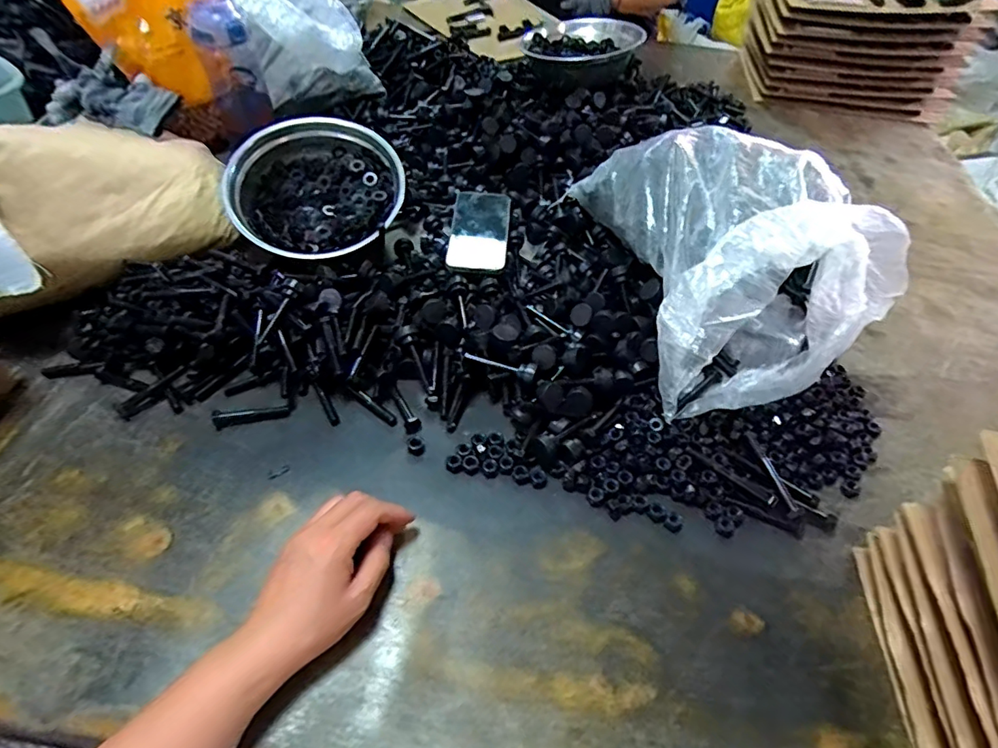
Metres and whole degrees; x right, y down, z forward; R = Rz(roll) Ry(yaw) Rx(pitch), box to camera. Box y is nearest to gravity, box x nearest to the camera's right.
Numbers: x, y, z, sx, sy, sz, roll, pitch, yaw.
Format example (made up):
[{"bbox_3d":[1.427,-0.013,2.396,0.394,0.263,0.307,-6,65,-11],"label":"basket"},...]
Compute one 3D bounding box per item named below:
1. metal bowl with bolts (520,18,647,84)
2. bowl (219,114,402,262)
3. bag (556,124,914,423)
[{"bbox_3d":[0.134,-0.554,0.920,0.185,0.088,0.157,37,57,24],"label":"metal bowl with bolts"},{"bbox_3d":[-0.237,-0.248,0.682,0.220,0.059,0.220,0,62,1],"label":"bowl"},{"bbox_3d":[0.249,-0.149,0.608,0.213,0.177,0.357,-6,51,-10],"label":"bag"}]

